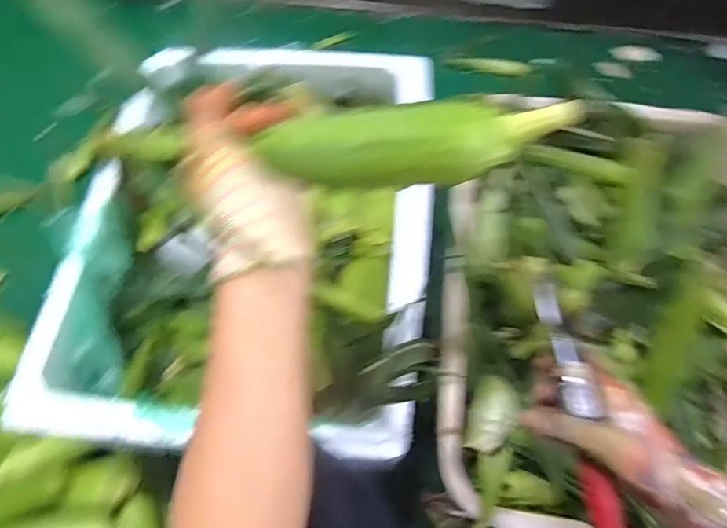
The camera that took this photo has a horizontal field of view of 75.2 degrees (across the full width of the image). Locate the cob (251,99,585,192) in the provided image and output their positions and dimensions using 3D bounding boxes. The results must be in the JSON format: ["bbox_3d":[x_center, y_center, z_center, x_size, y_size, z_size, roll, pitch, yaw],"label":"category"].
[{"bbox_3d":[0.038,-0.081,0.320,0.209,0.039,0.039,-6,64,-2],"label":"cob"}]

